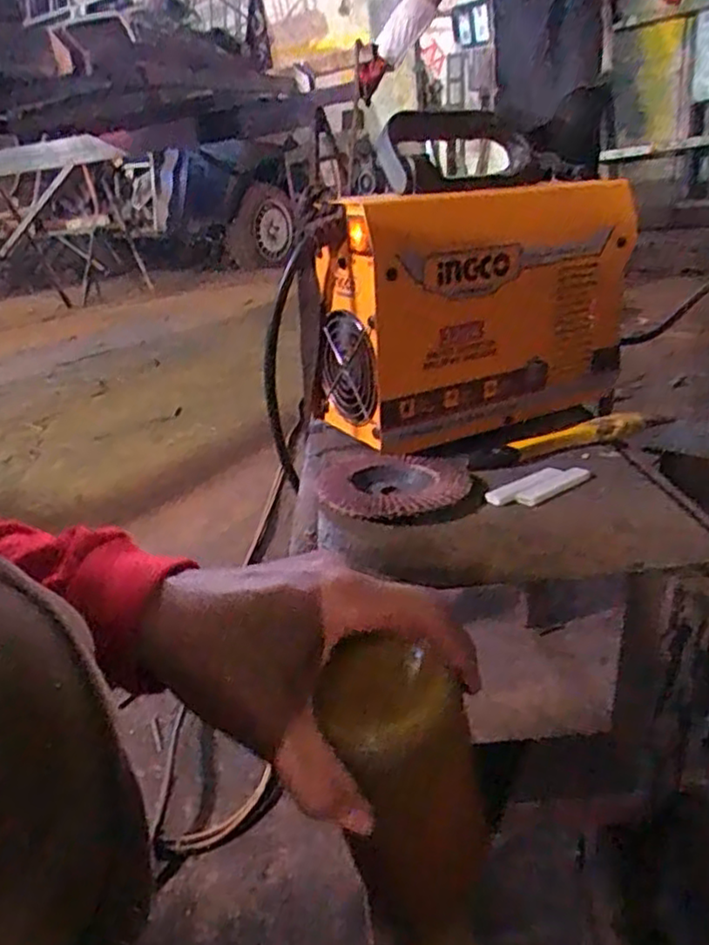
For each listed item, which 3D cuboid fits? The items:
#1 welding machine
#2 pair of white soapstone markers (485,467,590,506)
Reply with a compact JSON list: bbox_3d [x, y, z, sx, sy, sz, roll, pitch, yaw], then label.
[{"bbox_3d":[0.086,-0.149,0.539,0.233,0.214,0.135,-16,25,-23],"label":"welding machine"},{"bbox_3d":[0.117,0.008,0.433,0.073,0.008,0.025,-22,28,-34],"label":"pair of white soapstone markers"}]

